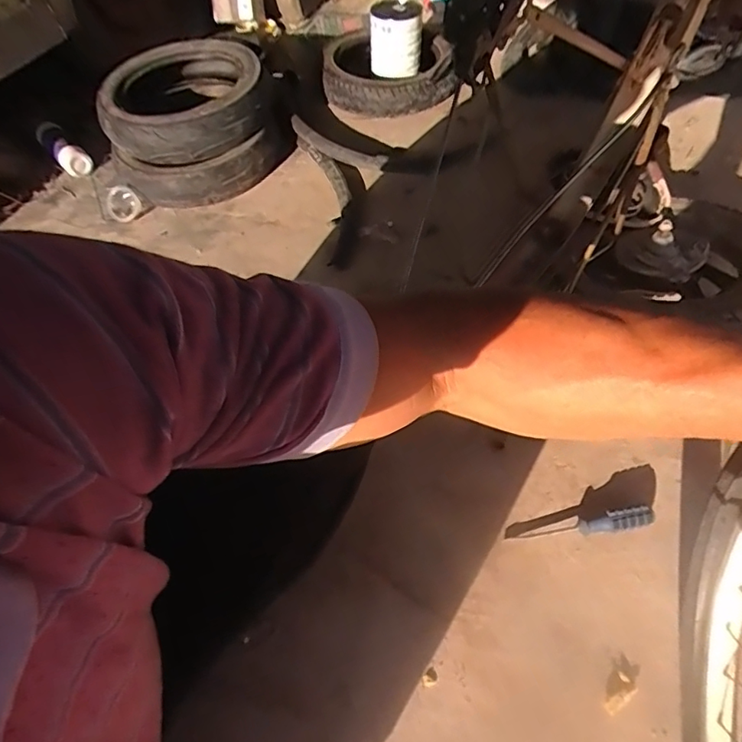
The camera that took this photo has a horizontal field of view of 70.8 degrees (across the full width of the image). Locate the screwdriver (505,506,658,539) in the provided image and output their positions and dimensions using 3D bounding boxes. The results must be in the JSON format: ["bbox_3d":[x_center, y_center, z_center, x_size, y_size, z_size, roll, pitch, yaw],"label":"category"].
[{"bbox_3d":[0.275,0.204,0.683,0.183,0.023,0.024,-13,57,8],"label":"screwdriver"}]

